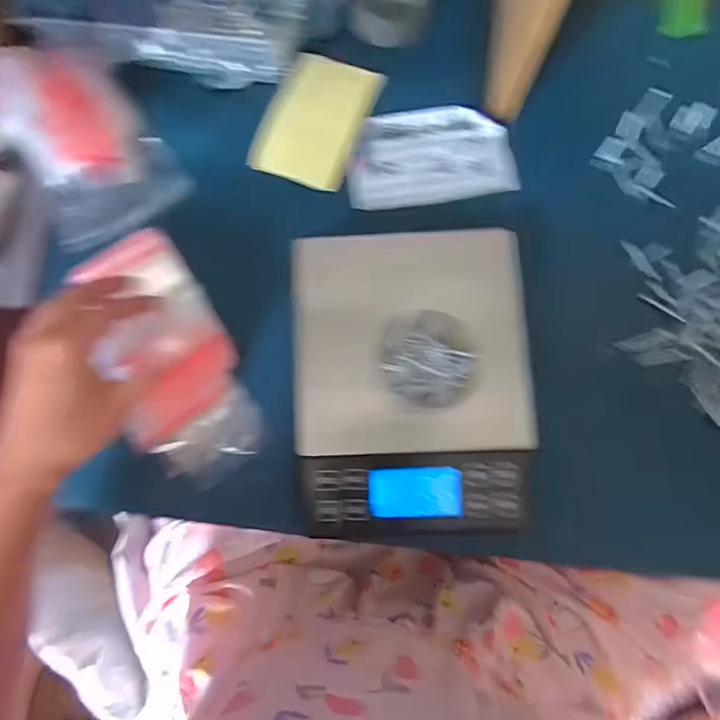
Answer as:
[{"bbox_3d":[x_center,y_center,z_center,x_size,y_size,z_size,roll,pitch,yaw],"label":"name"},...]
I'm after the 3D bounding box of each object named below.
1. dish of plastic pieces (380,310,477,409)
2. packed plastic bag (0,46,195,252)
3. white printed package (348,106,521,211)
[{"bbox_3d":[0.046,0.001,0.312,0.061,0.025,0.061,0,80,0],"label":"dish of plastic pieces"},{"bbox_3d":[-0.231,-0.185,0.365,0.101,0.042,0.153,-33,81,-5],"label":"packed plastic bag"},{"bbox_3d":[0.058,-0.170,0.381,0.134,0.006,0.079,-7,86,0],"label":"white printed package"}]

